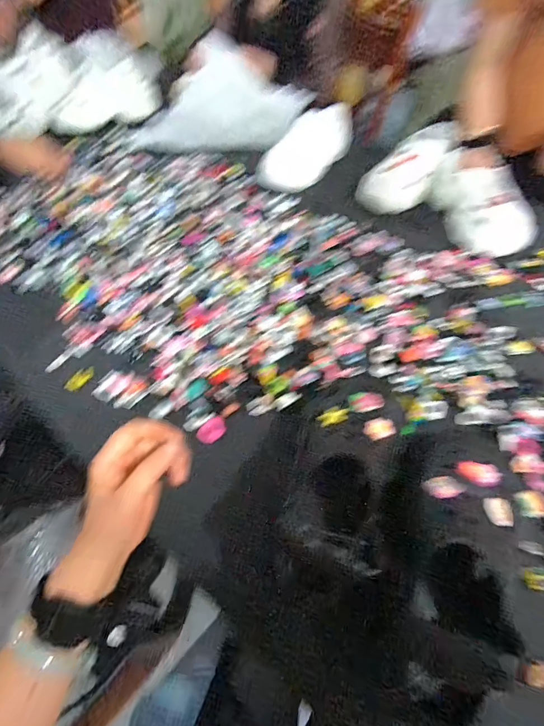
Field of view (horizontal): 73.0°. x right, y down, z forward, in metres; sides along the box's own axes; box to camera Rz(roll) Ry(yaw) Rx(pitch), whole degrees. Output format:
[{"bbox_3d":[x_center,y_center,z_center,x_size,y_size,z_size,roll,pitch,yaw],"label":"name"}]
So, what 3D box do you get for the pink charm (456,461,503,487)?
[{"bbox_3d":[0.211,0.112,0.375,0.040,0.009,0.025,11,56,8],"label":"pink charm"}]

